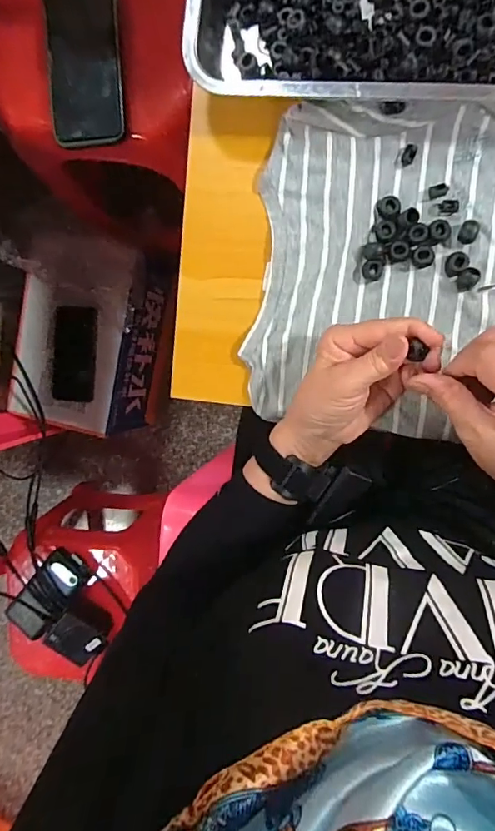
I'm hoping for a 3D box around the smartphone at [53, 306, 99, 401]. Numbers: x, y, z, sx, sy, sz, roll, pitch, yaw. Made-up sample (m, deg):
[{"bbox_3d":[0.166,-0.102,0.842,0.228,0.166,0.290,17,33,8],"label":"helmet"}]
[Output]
[{"bbox_3d":[-0.313,-0.110,0.847,0.085,0.015,0.166,8,101,9],"label":"smartphone"}]

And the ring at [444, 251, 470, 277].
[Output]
[{"bbox_3d":[0.165,-0.120,0.372,0.019,0.007,0.016,-42,87,11],"label":"ring"}]

